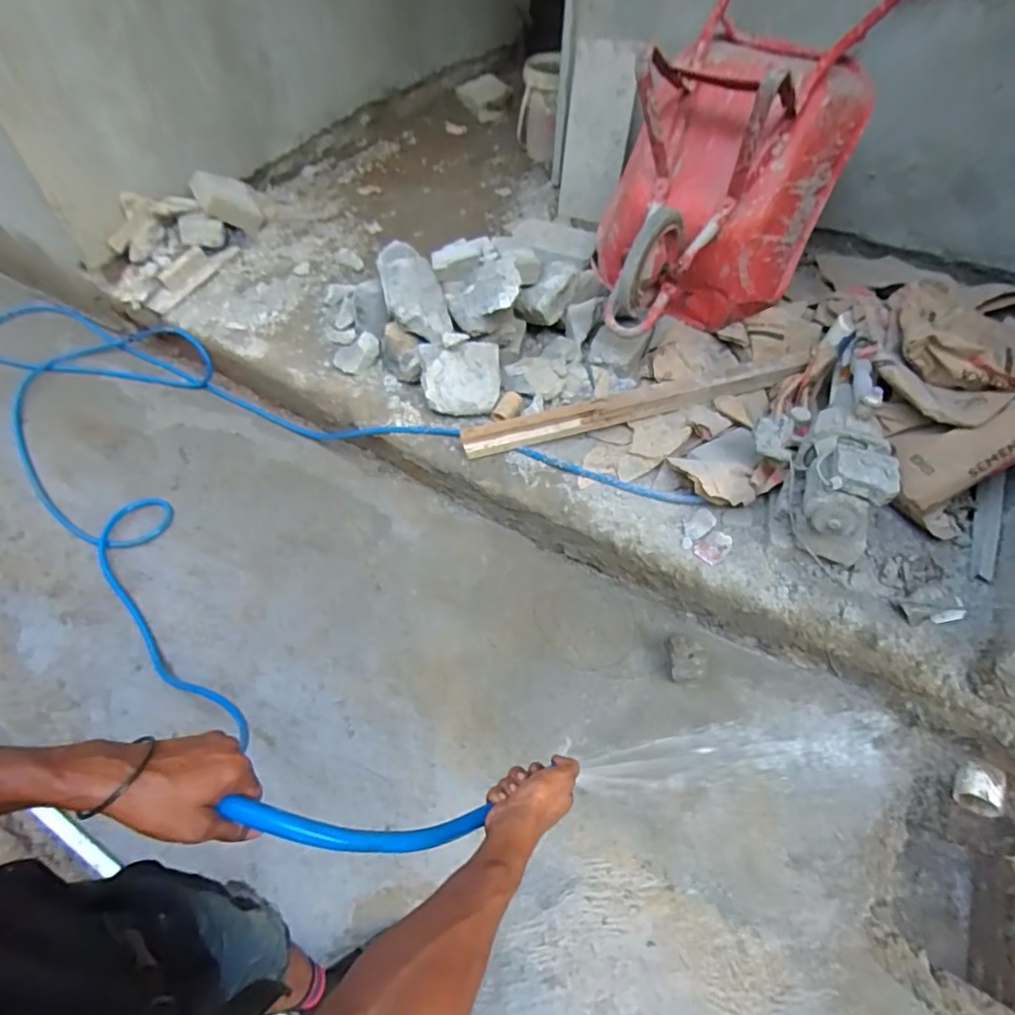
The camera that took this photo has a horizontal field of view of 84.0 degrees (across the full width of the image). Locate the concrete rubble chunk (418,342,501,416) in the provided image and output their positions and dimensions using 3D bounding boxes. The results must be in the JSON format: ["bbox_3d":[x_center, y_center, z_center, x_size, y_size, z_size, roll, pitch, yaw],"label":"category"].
[{"bbox_3d":[-0.144,-0.402,1.716,0.241,0.161,0.163,-2,53,0],"label":"concrete rubble chunk"}]

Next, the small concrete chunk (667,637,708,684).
[{"bbox_3d":[0.461,0.384,1.443,0.101,0.073,0.116,-4,54,-4],"label":"small concrete chunk"}]

